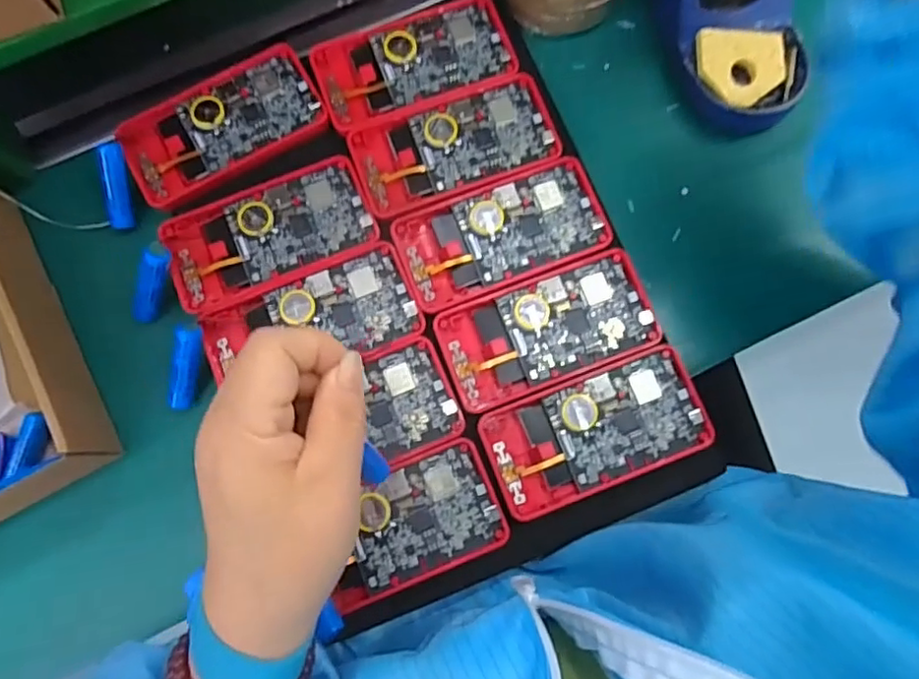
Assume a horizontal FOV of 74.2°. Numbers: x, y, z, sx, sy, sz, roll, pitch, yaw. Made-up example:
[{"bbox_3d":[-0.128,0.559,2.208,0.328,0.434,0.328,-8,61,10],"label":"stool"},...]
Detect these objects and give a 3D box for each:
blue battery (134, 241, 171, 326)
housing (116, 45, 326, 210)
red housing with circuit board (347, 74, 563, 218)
[{"bbox_3d":[-0.182,-0.033,0.359,0.011,0.012,0.058,34,122,6],"label":"blue battery"},{"bbox_3d":[-0.149,-0.135,0.384,0.123,0.014,0.062,-32,82,-5],"label":"housing"},{"bbox_3d":[-0.002,-0.121,0.379,0.122,0.011,0.061,-21,81,-3],"label":"red housing with circuit board"}]

